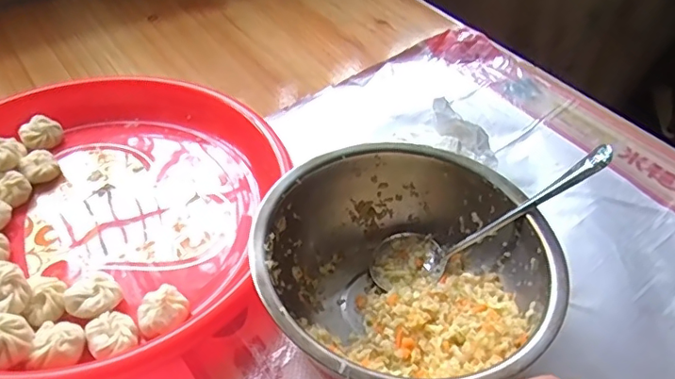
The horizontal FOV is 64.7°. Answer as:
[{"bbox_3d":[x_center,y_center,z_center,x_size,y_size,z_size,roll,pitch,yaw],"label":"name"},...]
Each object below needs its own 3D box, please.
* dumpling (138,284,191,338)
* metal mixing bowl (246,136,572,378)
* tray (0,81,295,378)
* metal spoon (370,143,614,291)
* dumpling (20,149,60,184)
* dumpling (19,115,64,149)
[{"bbox_3d":[-0.115,0.082,0.350,0.029,0.022,0.034,35,52,27],"label":"dumpling"},{"bbox_3d":[0.040,0.058,0.348,0.177,0.074,0.175,2,45,-2],"label":"metal mixing bowl"},{"bbox_3d":[-0.195,0.010,0.407,0.268,0.045,0.286,2,45,-2],"label":"tray"},{"bbox_3d":[0.098,0.021,0.359,0.030,0.174,0.047,38,37,-27],"label":"metal spoon"},{"bbox_3d":[-0.247,-0.018,0.443,0.025,0.018,0.027,-26,52,-27],"label":"dumpling"},{"bbox_3d":[-0.262,-0.049,0.471,0.029,0.018,0.032,31,51,25],"label":"dumpling"}]

